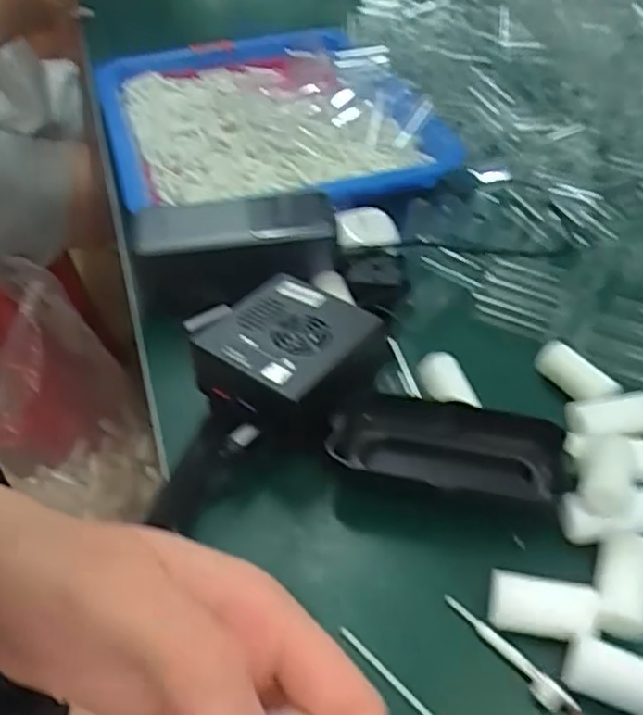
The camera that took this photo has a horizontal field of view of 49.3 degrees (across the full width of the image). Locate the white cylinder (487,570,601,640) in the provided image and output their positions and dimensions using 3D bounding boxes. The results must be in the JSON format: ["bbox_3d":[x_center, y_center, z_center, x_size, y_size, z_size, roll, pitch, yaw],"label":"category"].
[{"bbox_3d":[0.092,0.105,0.292,0.043,0.019,0.019,5,44,9],"label":"white cylinder"}]

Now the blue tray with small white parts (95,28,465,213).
[{"bbox_3d":[-0.064,-0.226,0.627,0.252,0.034,0.350,-17,45,-15],"label":"blue tray with small white parts"}]

